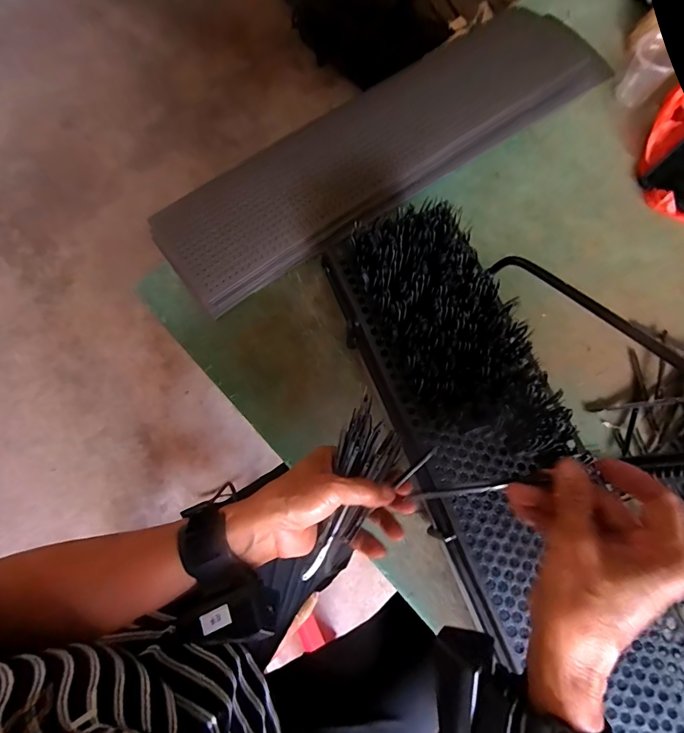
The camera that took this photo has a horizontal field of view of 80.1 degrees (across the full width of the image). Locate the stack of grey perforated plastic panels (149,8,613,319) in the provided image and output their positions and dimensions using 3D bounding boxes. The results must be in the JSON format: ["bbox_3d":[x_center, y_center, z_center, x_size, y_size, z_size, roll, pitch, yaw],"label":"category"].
[{"bbox_3d":[0.070,-0.297,0.531,0.648,0.049,0.154,-33,75,-10],"label":"stack of grey perforated plastic panels"}]

